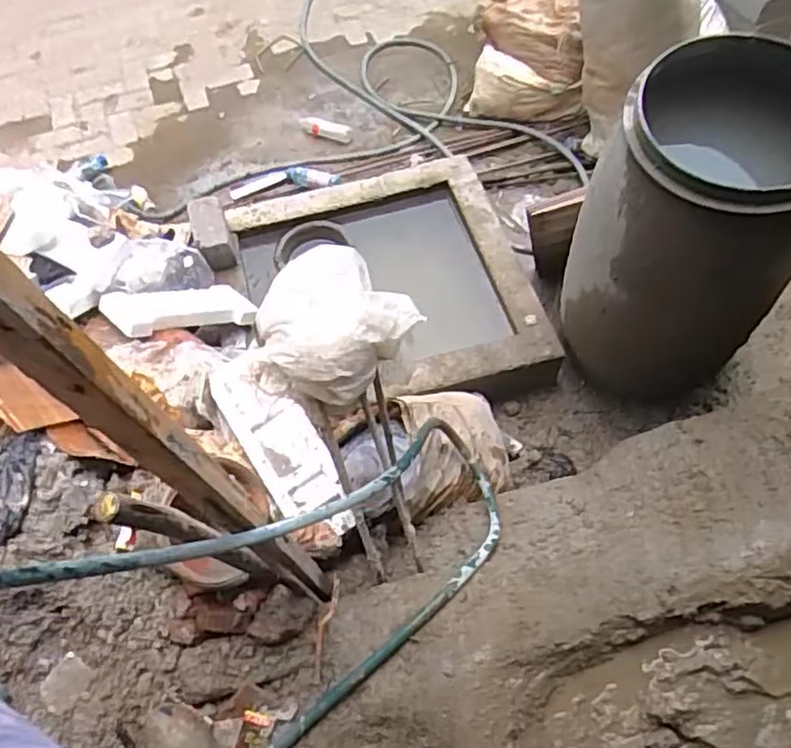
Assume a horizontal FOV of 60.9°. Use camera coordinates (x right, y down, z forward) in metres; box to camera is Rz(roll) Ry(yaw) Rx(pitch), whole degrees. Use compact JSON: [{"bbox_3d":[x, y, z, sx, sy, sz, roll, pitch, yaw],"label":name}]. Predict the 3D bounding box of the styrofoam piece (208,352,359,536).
[{"bbox_3d":[-0.269,0.149,1.547,0.162,0.077,0.538,-29,62,-13],"label":"styrofoam piece"}]

